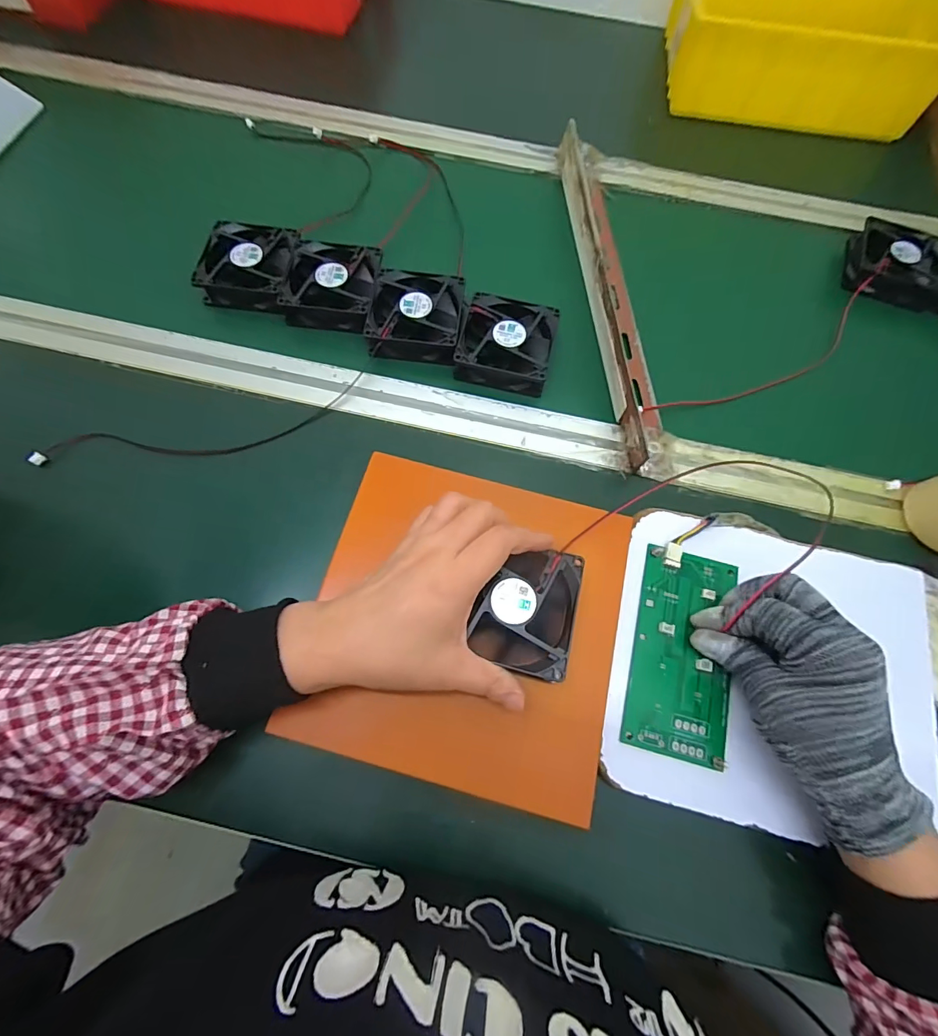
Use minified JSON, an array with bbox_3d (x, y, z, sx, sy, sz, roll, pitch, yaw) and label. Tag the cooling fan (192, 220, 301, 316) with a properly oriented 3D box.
[{"bbox_3d":[-0.200,-0.231,0.408,0.080,0.022,0.086,7,69,1],"label":"cooling fan"}]

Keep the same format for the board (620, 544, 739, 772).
[{"bbox_3d":[0.143,0.088,0.298,0.064,0.007,0.132,12,71,3],"label":"board"}]

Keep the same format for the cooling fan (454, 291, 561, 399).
[{"bbox_3d":[0.034,-0.154,0.391,0.078,0.024,0.079,13,69,4],"label":"cooling fan"}]

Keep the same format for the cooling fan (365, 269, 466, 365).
[{"bbox_3d":[-0.046,-0.181,0.399,0.078,0.024,0.085,6,68,1],"label":"cooling fan"}]

